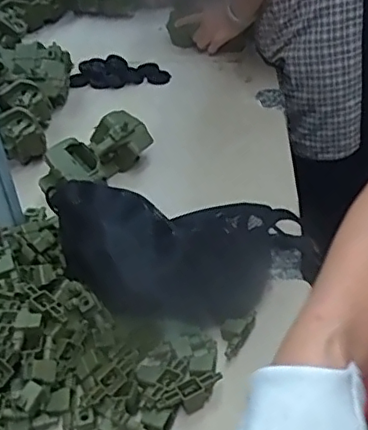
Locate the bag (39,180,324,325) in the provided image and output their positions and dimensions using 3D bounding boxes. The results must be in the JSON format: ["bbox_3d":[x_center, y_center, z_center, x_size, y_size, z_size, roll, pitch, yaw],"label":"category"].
[{"bbox_3d":[0.009,0.046,0.688,0.324,0.118,0.163,8,34,-18],"label":"bag"}]

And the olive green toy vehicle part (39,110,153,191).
[{"bbox_3d":[-0.130,-0.088,0.872,0.073,0.067,0.181,23,44,31],"label":"olive green toy vehicle part"}]

